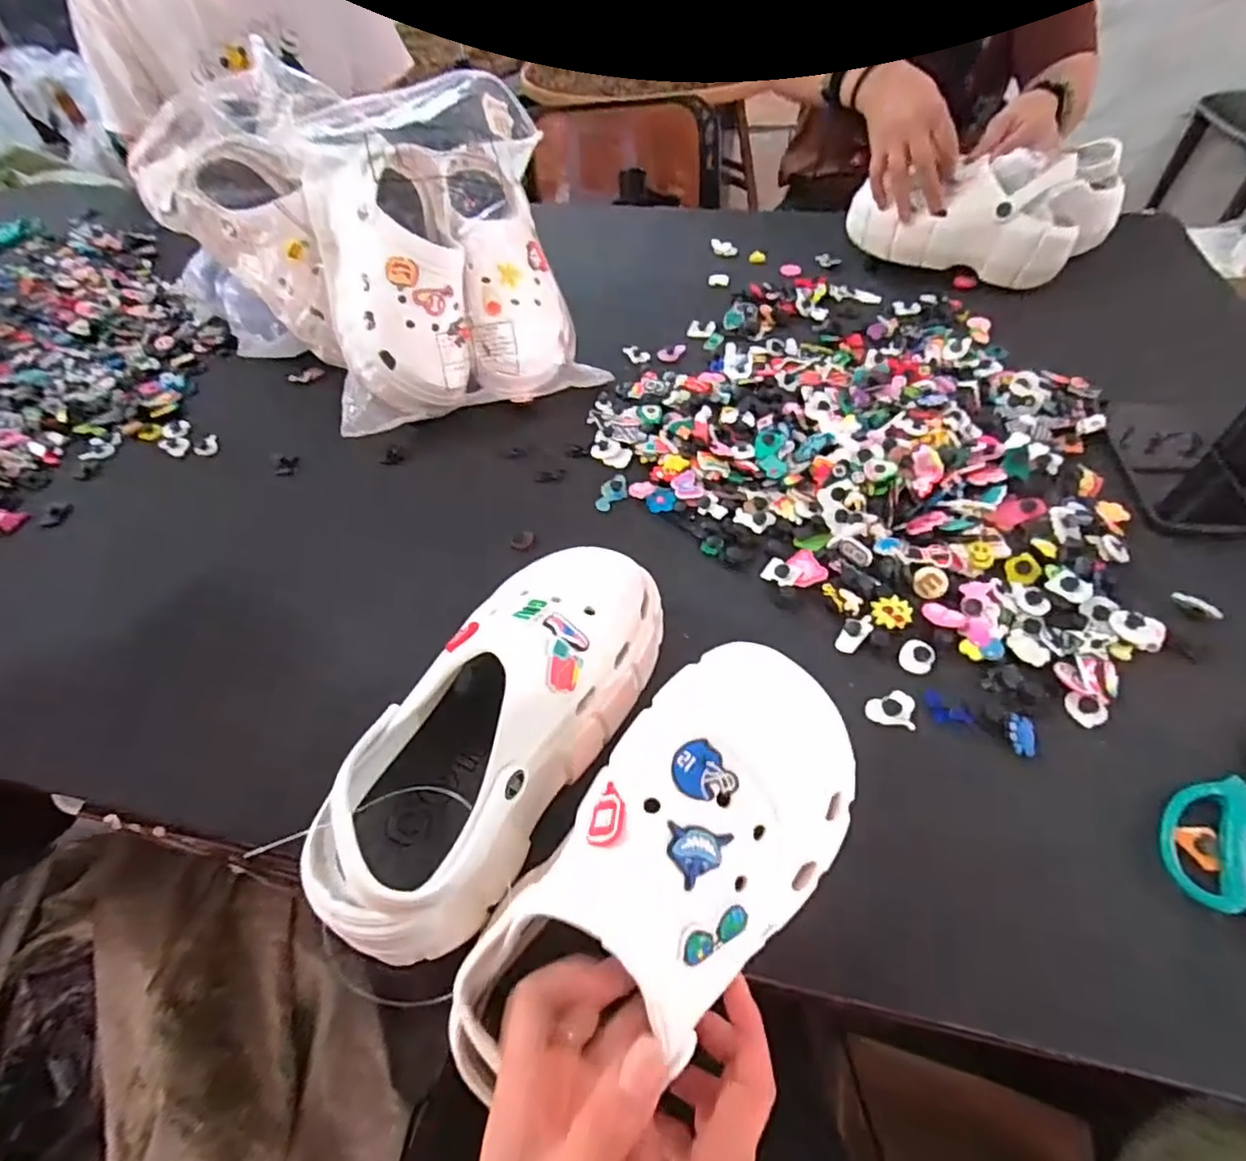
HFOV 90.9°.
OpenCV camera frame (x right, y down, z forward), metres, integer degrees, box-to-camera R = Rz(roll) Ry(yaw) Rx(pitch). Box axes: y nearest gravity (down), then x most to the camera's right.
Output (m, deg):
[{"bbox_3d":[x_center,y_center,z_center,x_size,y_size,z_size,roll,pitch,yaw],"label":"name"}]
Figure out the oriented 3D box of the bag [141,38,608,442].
[{"bbox_3d":[-0.258,-0.338,0.618,0.380,0.205,0.341,-21,53,-12],"label":"bag"}]

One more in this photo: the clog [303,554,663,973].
[{"bbox_3d":[-0.068,0.076,0.345,0.100,0.099,0.243,23,57,21],"label":"clog"}]

